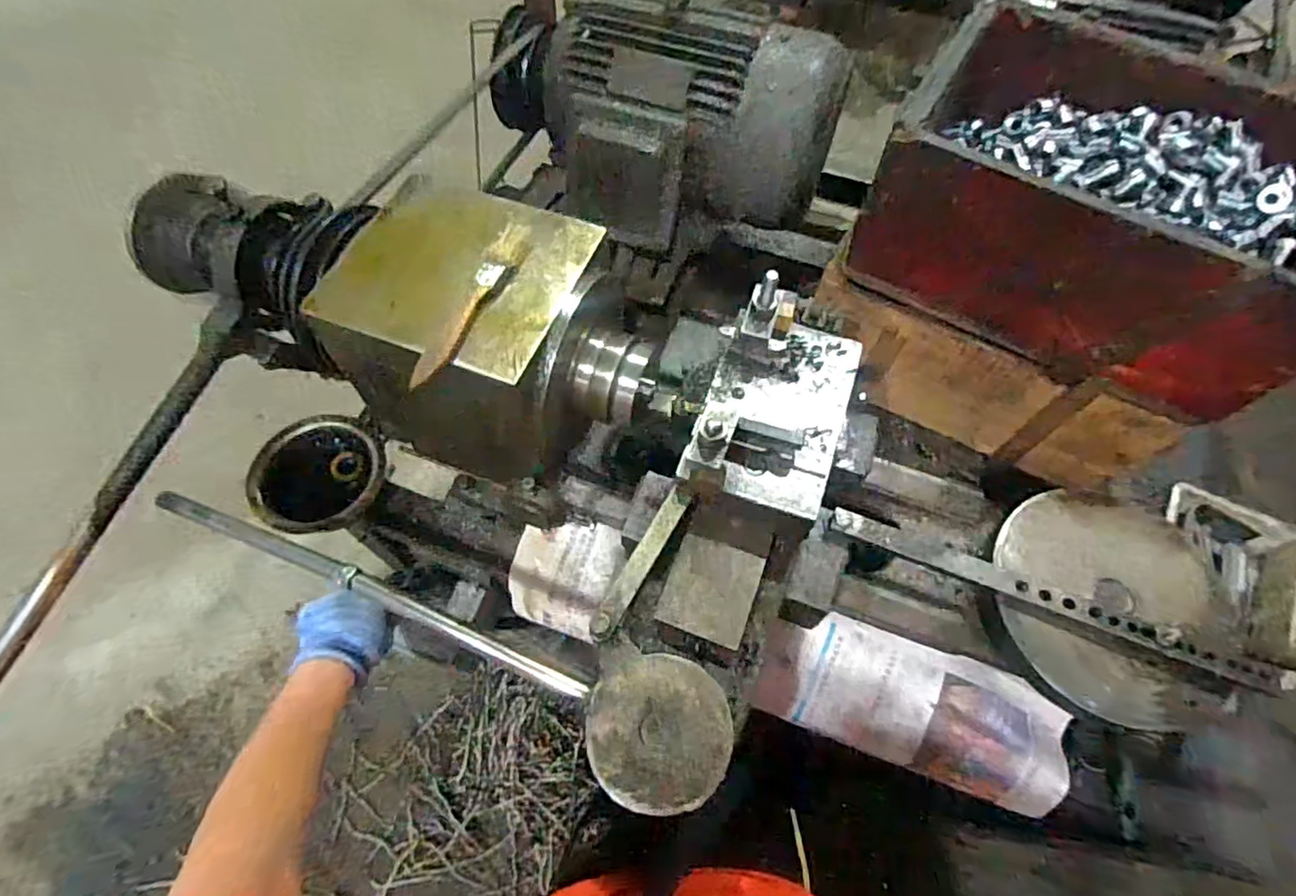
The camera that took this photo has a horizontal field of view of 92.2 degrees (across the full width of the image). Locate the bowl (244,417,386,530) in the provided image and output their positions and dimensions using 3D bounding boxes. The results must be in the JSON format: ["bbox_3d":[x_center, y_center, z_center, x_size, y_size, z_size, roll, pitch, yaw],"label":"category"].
[{"bbox_3d":[-0.345,0.028,0.663,0.119,0.049,0.134,34,67,16],"label":"bowl"}]

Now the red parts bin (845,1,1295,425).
[{"bbox_3d":[0.402,-0.222,0.568,0.332,0.159,0.249,28,65,14],"label":"red parts bin"}]

